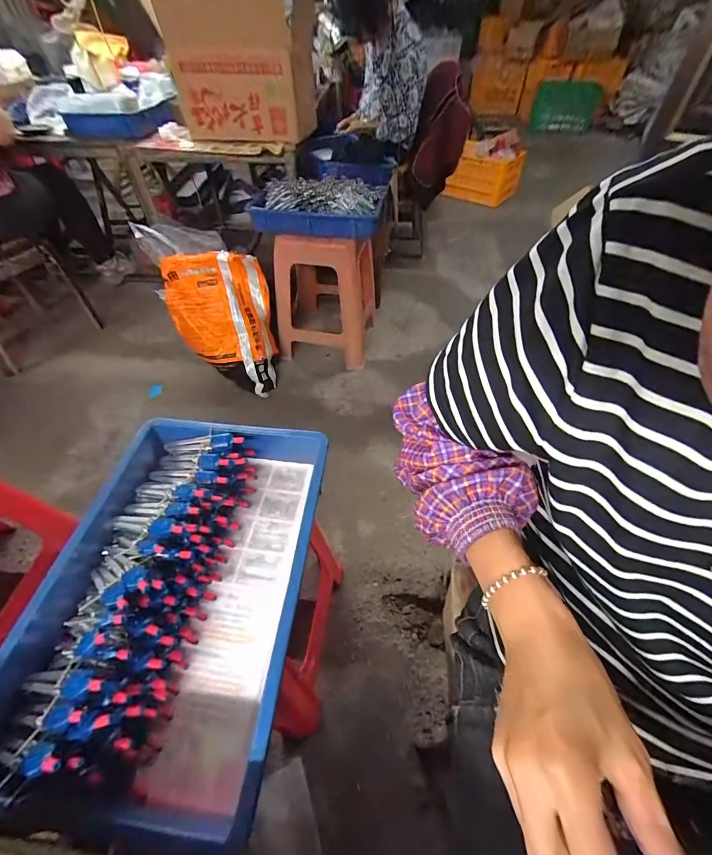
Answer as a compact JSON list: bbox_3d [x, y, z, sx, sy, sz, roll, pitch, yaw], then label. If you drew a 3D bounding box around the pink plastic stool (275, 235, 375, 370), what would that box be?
[{"bbox_3d":[-0.105,-0.544,1.451,0.322,0.478,0.455,8,50,7],"label":"pink plastic stool"}]

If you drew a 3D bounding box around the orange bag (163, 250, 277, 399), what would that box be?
[{"bbox_3d":[-0.453,-0.346,1.294,0.324,0.422,0.205,-10,50,-8],"label":"orange bag"}]

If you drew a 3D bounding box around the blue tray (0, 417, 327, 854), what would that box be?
[{"bbox_3d":[-0.212,0.181,0.462,0.293,0.124,0.422,4,50,4],"label":"blue tray"}]

